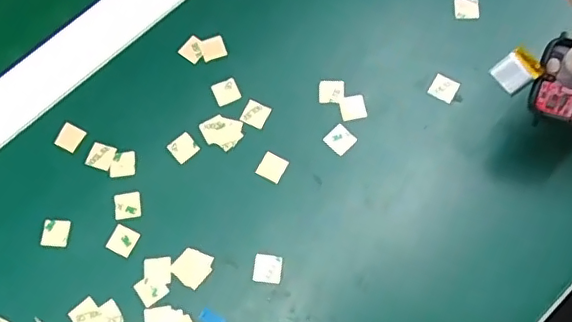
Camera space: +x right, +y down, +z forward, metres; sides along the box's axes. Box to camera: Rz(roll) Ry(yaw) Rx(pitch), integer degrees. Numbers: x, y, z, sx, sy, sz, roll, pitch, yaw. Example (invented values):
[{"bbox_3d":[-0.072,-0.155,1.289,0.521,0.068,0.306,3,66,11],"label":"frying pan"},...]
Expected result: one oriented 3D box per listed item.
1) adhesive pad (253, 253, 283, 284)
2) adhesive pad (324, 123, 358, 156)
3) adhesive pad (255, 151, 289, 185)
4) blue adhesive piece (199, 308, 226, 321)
[{"bbox_3d":[-0.010,0.062,0.323,0.016,0.004,0.016,7,75,3],"label":"adhesive pad"},{"bbox_3d":[0.033,-0.014,0.346,0.016,0.004,0.015,42,80,11],"label":"adhesive pad"},{"bbox_3d":[-0.008,0.003,0.343,0.016,0.004,0.016,28,77,8],"label":"adhesive pad"},{"bbox_3d":[-0.041,0.089,0.315,0.017,0.004,0.007,32,78,9],"label":"blue adhesive piece"}]

